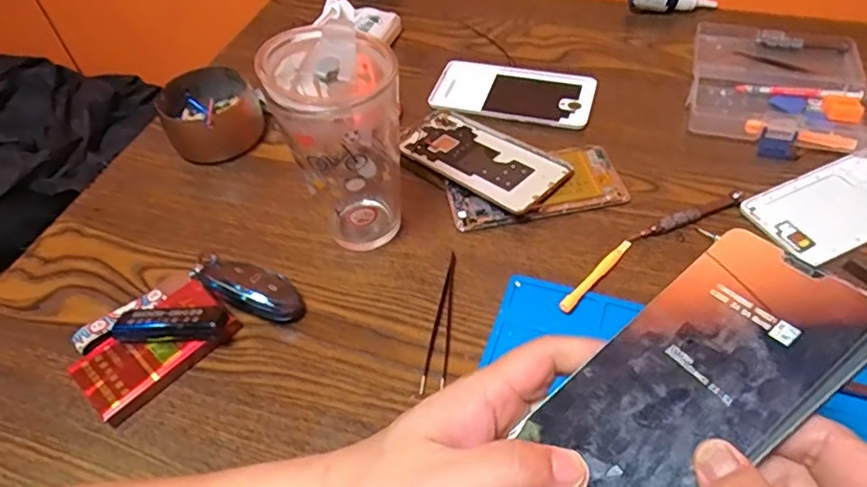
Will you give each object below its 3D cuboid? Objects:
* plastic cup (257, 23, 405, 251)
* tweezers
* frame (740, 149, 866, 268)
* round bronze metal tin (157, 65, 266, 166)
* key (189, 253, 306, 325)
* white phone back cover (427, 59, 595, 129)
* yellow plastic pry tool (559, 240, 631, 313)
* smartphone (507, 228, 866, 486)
[{"bbox_3d":[-0.063,-0.068,0.429,0.082,0.154,0.092,-16,50,-9],"label":"plastic cup"},{"bbox_3d":[0.006,0.053,0.418,0.014,0.007,0.116,4,50,8],"label":"tweezers"},{"bbox_3d":[0.319,-0.033,0.462,0.146,0.005,0.074,-22,52,-13],"label":"frame"},{"bbox_3d":[-0.207,-0.120,0.555,0.082,0.048,0.085,-2,50,3],"label":"round bronze metal tin"},{"bbox_3d":[-0.138,0.029,0.439,0.095,0.023,0.030,18,54,19],"label":"key"},{"bbox_3d":[0.079,-0.148,0.582,0.152,0.010,0.081,8,51,12],"label":"white phone back cover"},{"bbox_3d":[0.118,0.022,0.429,0.008,0.007,0.084,34,60,28],"label":"yellow plastic pry tool"},{"bbox_3d":[0.103,0.059,0.245,0.146,0.004,0.075,-40,46,-5],"label":"smartphone"}]

